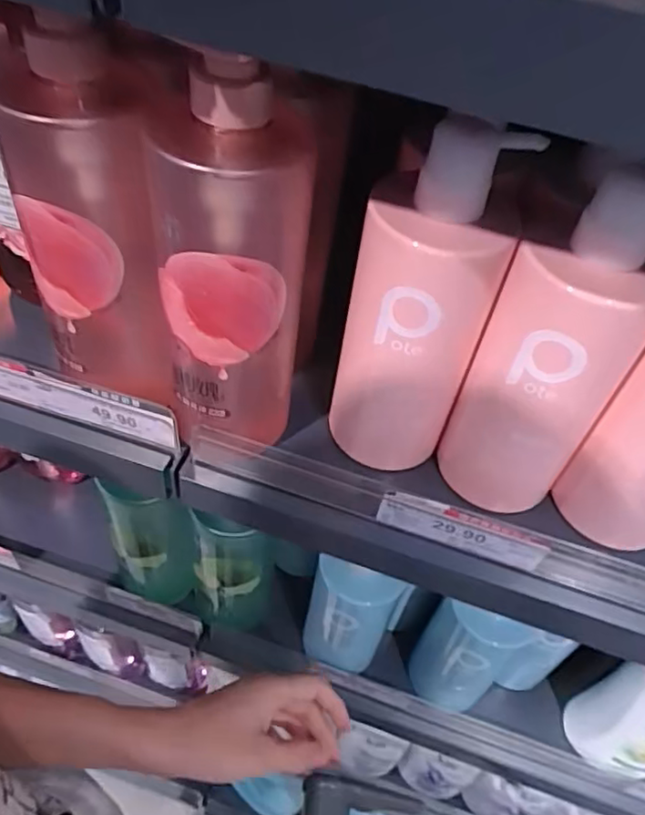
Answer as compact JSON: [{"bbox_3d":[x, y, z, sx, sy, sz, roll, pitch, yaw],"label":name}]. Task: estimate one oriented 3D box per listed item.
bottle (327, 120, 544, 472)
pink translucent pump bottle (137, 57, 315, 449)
[{"bbox_3d":[0.054,-0.052,0.361,0.075,0.209,0.062,17,51,8],"label":"bottle"},{"bbox_3d":[-0.049,-0.064,0.354,0.075,0.246,0.071,5,50,-3],"label":"pink translucent pump bottle"}]

